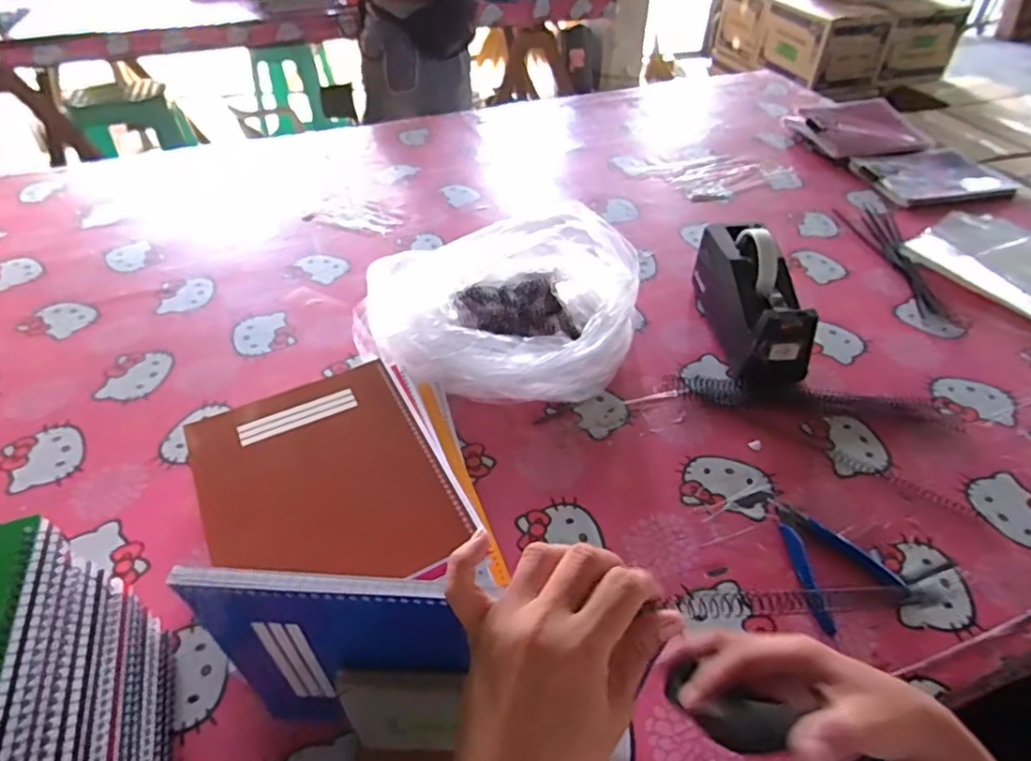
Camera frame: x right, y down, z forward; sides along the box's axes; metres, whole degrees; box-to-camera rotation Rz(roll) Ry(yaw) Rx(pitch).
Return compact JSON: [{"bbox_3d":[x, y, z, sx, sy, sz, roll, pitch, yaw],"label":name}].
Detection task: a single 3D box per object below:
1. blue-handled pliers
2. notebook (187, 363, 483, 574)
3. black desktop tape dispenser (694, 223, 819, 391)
[{"bbox_3d":[0.268,0.151,0.533,0.087,0.013,0.115,-17,47,-17],"label":"blue-handled pliers"},{"bbox_3d":[-0.174,0.088,0.550,0.200,0.017,0.238,-23,53,-19],"label":"notebook"},{"bbox_3d":[0.280,-0.099,0.716,0.077,0.116,0.210,-3,45,-3],"label":"black desktop tape dispenser"}]

